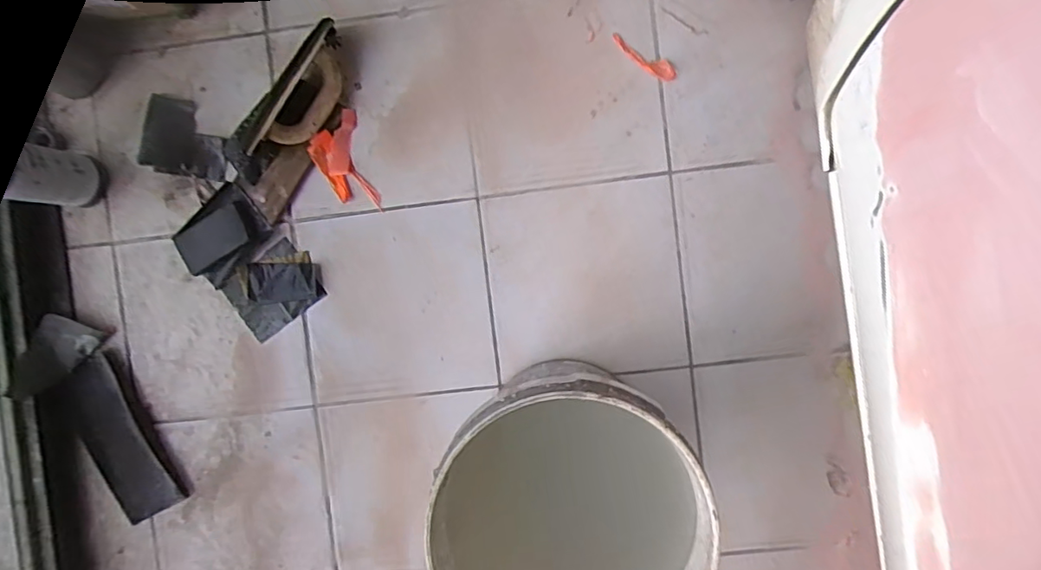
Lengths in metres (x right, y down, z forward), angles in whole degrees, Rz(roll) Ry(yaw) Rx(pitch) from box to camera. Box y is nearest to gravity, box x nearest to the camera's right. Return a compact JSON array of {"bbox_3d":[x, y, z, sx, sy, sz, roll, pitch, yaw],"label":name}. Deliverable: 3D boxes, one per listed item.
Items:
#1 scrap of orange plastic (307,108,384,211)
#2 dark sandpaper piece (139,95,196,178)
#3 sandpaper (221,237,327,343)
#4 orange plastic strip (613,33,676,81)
[{"bbox_3d":[-0.283,-0.194,0.904,0.082,0.023,0.158,-19,92,2],"label":"scrap of orange plastic"},{"bbox_3d":[-0.559,-0.239,0.902,0.083,0.009,0.122,7,87,1],"label":"dark sandpaper piece"},{"bbox_3d":[-0.398,0.006,0.919,0.145,0.012,0.117,-35,91,3],"label":"sandpaper"},{"bbox_3d":[0.192,-0.355,0.890,0.114,0.007,0.032,28,93,0],"label":"orange plastic strip"}]

